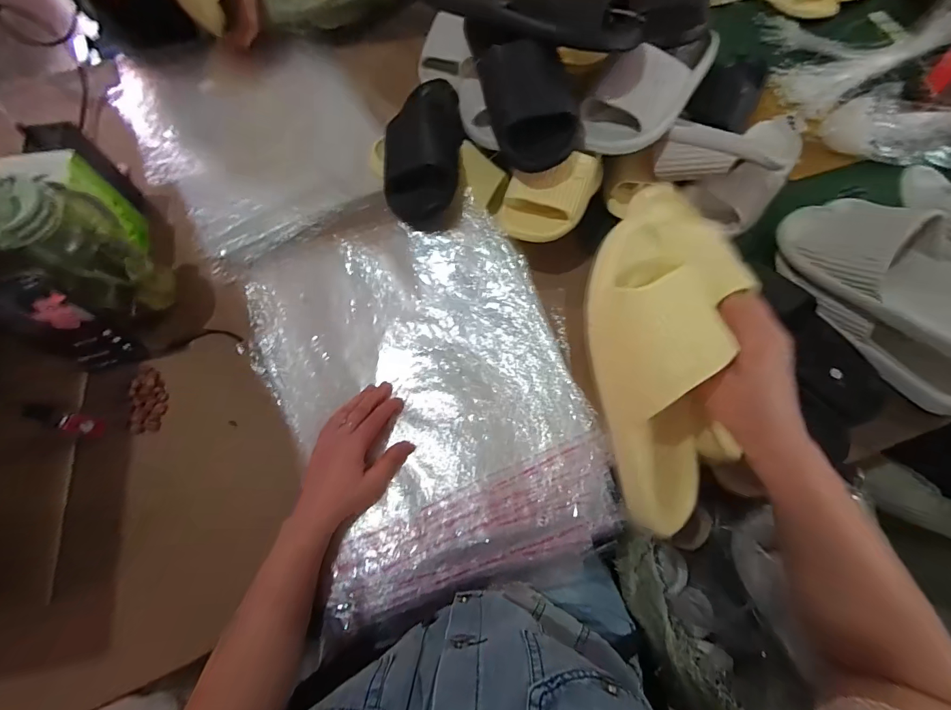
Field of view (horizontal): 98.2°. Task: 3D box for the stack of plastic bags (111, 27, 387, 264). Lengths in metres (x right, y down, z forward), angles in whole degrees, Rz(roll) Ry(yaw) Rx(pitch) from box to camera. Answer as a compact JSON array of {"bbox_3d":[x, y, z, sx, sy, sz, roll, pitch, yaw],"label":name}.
[{"bbox_3d":[-0.349,-0.377,0.669,0.344,0.044,0.452,-28,76,-16],"label":"stack of plastic bags"}]

